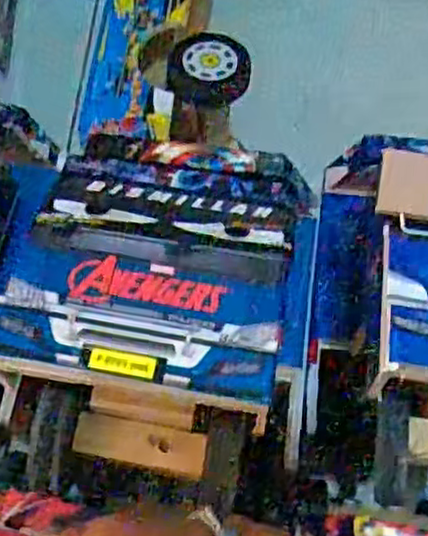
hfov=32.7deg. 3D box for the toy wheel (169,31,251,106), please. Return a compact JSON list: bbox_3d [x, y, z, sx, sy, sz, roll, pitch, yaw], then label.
[{"bbox_3d":[-0.005,-0.148,0.550,0.060,0.020,0.054,-40,71,-17],"label":"toy wheel"}]

